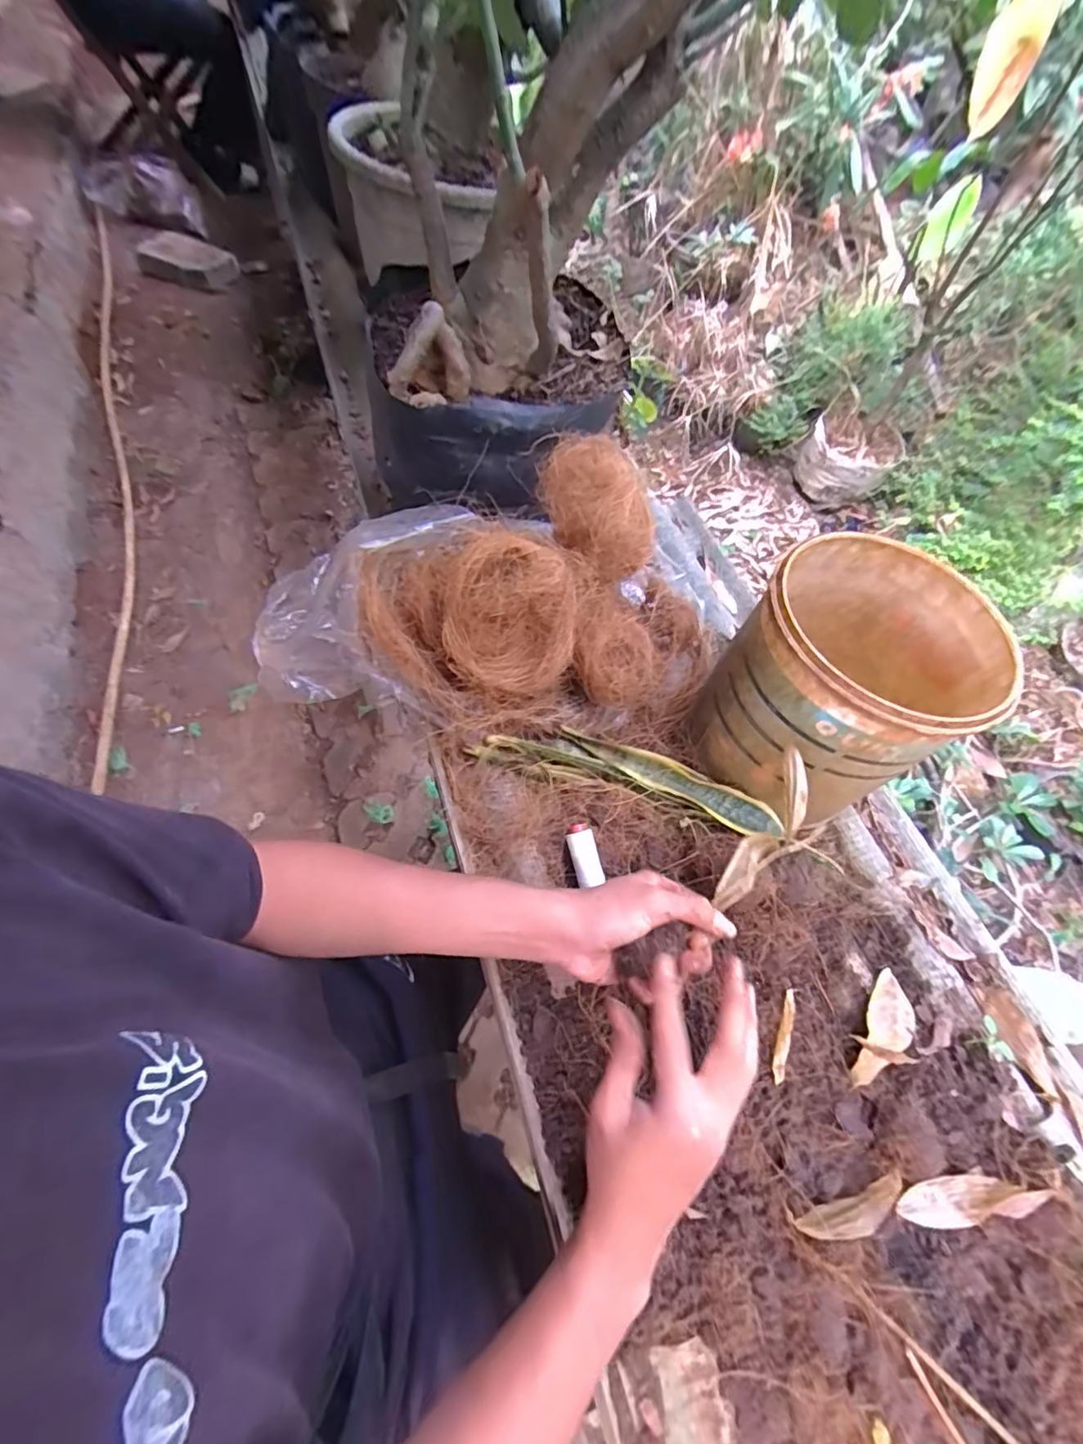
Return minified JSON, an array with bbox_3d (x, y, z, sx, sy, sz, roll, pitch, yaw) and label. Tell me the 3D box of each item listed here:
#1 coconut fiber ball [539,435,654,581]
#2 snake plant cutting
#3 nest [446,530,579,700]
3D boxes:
[{"bbox_3d":[0.047,-0.204,0.523,0.081,0.079,0.123,-22,63,-17],"label":"coconut fiber ball"},{"bbox_3d":[0.076,0.044,0.488,0.267,0.021,0.043,14,59,4],"label":"snake plant cutting"},{"bbox_3d":[-0.028,-0.093,0.482,0.110,0.055,0.133,2,101,-11],"label":"nest"}]

